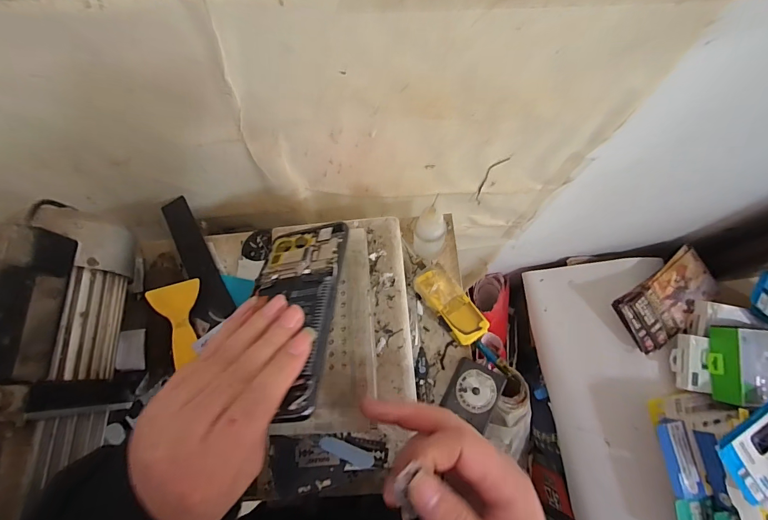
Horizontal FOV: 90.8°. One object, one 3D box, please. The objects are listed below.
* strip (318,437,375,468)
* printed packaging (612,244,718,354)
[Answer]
[{"bbox_3d":[-0.033,0.168,0.331,0.049,0.004,0.013,22,74,9],"label":"strip"},{"bbox_3d":[0.605,0.082,0.801,0.230,0.033,0.123,-33,95,-14],"label":"printed packaging"}]

